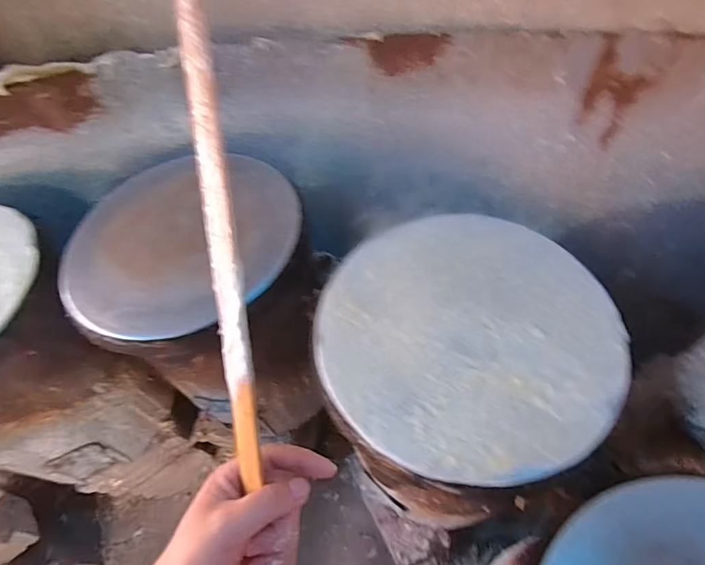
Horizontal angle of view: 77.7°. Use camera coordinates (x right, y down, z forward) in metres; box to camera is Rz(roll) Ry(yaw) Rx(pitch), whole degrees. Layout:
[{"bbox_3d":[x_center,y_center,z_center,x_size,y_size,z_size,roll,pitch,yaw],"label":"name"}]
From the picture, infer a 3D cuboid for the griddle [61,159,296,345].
[{"bbox_3d":[-0.261,-0.068,0.677,0.346,0.031,0.324,3,61,5],"label":"griddle"}]

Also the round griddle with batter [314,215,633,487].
[{"bbox_3d":[0.141,0.058,0.546,0.354,0.019,0.345,-2,56,3],"label":"round griddle with batter"}]

